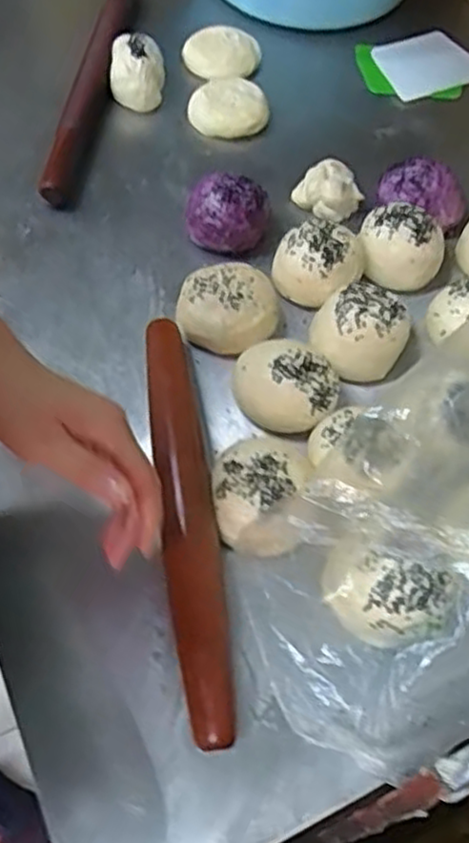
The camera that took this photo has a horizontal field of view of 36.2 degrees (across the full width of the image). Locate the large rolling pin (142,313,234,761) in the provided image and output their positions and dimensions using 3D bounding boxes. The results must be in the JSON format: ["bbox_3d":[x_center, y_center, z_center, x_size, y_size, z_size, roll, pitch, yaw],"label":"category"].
[{"bbox_3d":[-0.039,0.066,0.556,0.039,0.043,0.339,-5,62,-7],"label":"large rolling pin"}]

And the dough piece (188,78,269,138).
[{"bbox_3d":[-0.006,-0.365,0.832,0.090,0.021,0.082,5,61,-2],"label":"dough piece"}]

